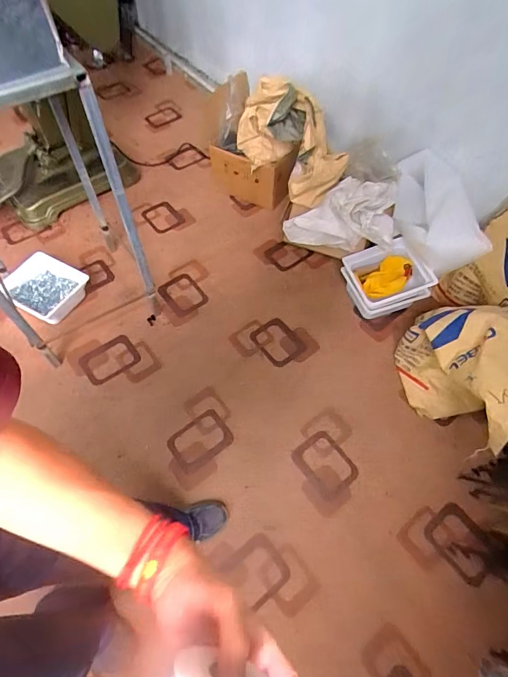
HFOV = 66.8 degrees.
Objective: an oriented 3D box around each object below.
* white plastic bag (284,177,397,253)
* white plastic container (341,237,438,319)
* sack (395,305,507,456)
[{"bbox_3d":[0.307,-0.436,1.368,0.396,0.155,0.208,-6,59,-4],"label":"white plastic bag"},{"bbox_3d":[0.477,-0.229,1.406,0.265,0.125,0.250,-23,63,4],"label":"white plastic container"},{"bbox_3d":[0.672,0.098,1.148,0.294,0.361,0.429,-13,59,-8],"label":"sack"}]

